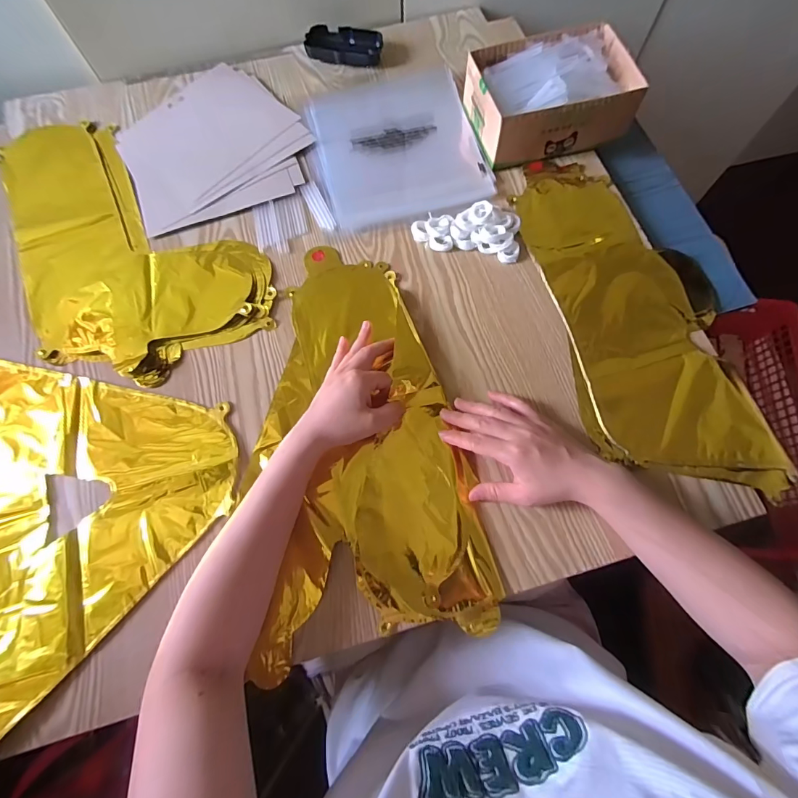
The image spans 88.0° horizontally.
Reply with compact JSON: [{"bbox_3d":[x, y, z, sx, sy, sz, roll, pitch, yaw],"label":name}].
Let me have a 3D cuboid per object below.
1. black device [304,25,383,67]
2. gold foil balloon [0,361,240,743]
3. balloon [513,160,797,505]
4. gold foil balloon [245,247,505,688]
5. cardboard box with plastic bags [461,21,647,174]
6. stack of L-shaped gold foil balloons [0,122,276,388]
[{"bbox_3d":[-0.079,-0.505,0.593,0.105,0.019,0.054,12,72,6],"label":"black device"},{"bbox_3d":[-0.360,0.078,0.413,0.329,0.011,0.312,41,78,14],"label":"gold foil balloon"},{"bbox_3d":[0.265,-0.102,0.454,0.185,0.013,0.403,-11,71,-1],"label":"balloon"},{"bbox_3d":[-0.054,0.026,0.427,0.217,0.025,0.416,-12,71,-2],"label":"gold foil balloon"},{"bbox_3d":[0.187,-0.376,0.512,0.187,0.065,0.136,-17,72,-3],"label":"cardboard box with plastic bags"},{"bbox_3d":[-0.338,-0.211,0.508,0.253,0.015,0.410,-28,73,-7],"label":"stack of L-shaped gold foil balloons"}]

